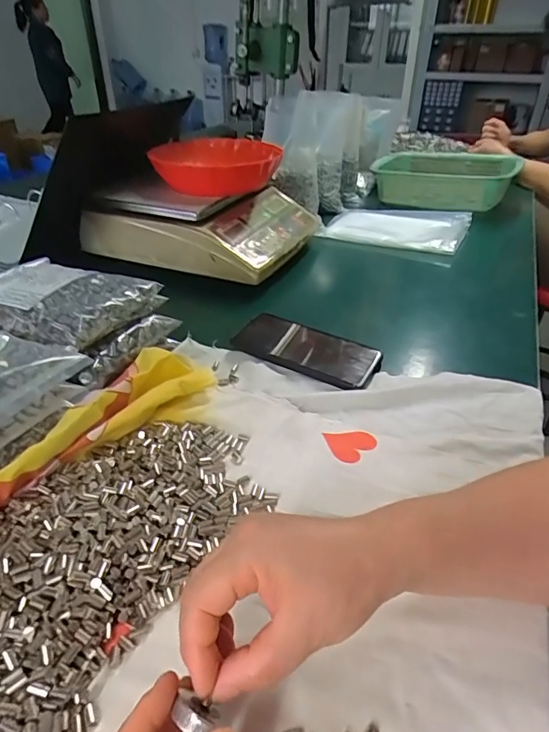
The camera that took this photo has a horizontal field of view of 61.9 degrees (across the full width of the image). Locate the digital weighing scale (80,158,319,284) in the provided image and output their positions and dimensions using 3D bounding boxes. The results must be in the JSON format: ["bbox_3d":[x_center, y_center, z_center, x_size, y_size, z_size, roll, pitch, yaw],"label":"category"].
[{"bbox_3d":[-0.117,-0.255,0.789,0.329,0.099,0.279,14,37,17],"label":"digital weighing scale"}]

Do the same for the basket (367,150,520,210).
[{"bbox_3d":[0.383,-0.415,1.022,0.267,0.091,0.209,21,40,25],"label":"basket"}]

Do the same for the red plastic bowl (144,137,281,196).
[{"bbox_3d":[-0.089,-0.326,0.747,0.186,0.060,0.170,0,36,-2],"label":"red plastic bowl"}]

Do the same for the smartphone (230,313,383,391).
[{"bbox_3d":[0.038,-0.021,0.522,0.160,0.015,0.076,21,40,25],"label":"smartphone"}]

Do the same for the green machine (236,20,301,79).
[{"bbox_3d":[-0.022,-0.912,1.320,0.182,0.131,0.142,0,36,-1],"label":"green machine"}]

